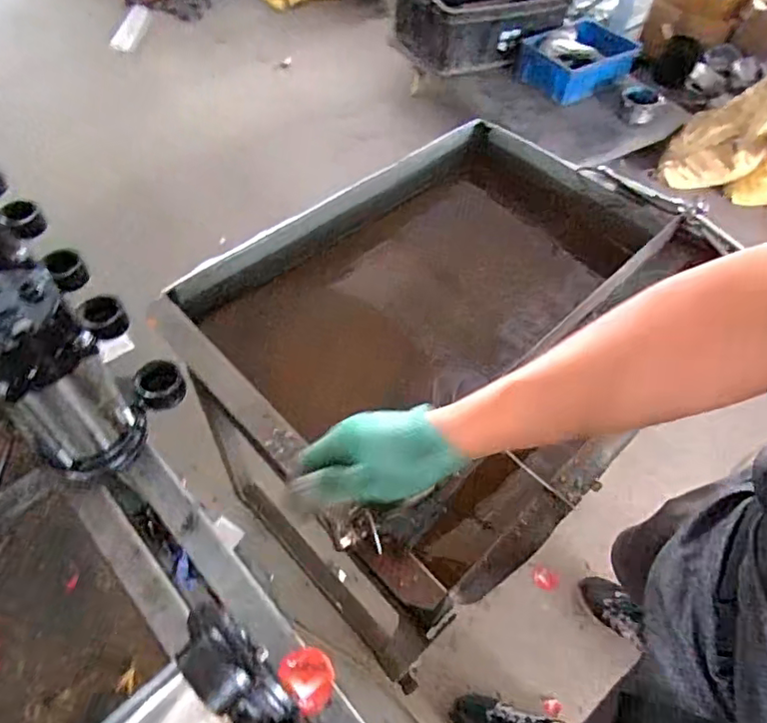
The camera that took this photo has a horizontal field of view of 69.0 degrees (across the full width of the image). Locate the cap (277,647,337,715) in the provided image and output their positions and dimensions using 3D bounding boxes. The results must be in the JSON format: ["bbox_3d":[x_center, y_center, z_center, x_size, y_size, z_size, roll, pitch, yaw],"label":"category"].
[{"bbox_3d":[-0.069,0.296,0.525,0.044,0.015,0.056,-34,63,-25],"label":"cap"}]

